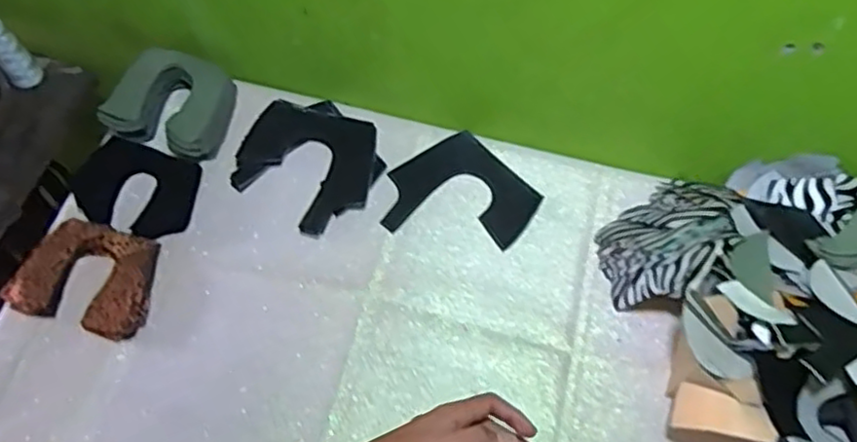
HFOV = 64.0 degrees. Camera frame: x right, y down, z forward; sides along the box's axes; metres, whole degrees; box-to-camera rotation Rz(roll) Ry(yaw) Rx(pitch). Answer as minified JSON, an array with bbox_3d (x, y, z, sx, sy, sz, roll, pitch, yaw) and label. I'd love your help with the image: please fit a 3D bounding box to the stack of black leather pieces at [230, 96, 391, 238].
[{"bbox_3d":[-0.162,-0.084,0.944,0.191,0.015,0.175,29,65,14],"label":"stack of black leather pieces"}]

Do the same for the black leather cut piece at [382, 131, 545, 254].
[{"bbox_3d":[0.037,-0.026,0.929,0.181,0.012,0.182,-41,72,-14],"label":"black leather cut piece"}]

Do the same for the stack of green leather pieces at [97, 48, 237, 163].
[{"bbox_3d":[-0.349,-0.164,0.947,0.154,0.058,0.140,13,62,6],"label":"stack of green leather pieces"}]

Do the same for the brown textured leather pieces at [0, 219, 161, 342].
[{"bbox_3d":[-0.420,0.067,0.846,0.160,0.031,0.130,11,62,5],"label":"brown textured leather pieces"}]

